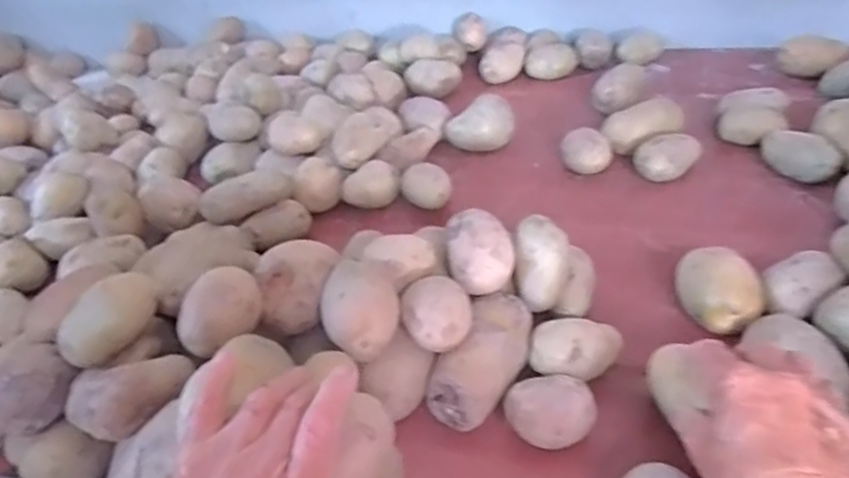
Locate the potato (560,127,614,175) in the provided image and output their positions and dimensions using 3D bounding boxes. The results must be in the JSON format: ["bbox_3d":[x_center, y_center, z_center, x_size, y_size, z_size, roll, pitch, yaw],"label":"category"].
[{"bbox_3d":[0.182,-0.095,0.680,0.051,0.038,0.056,-3,39,5],"label":"potato"}]

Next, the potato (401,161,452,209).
[{"bbox_3d":[0.002,-0.054,0.638,0.052,0.037,0.049,-8,39,-1],"label":"potato"}]

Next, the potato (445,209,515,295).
[{"bbox_3d":[0.045,0.012,0.490,0.053,0.046,0.063,-5,39,3],"label":"potato"}]

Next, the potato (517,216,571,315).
[{"bbox_3d":[0.095,0.019,0.496,0.040,0.075,0.038,0,-4,20],"label":"potato"}]

